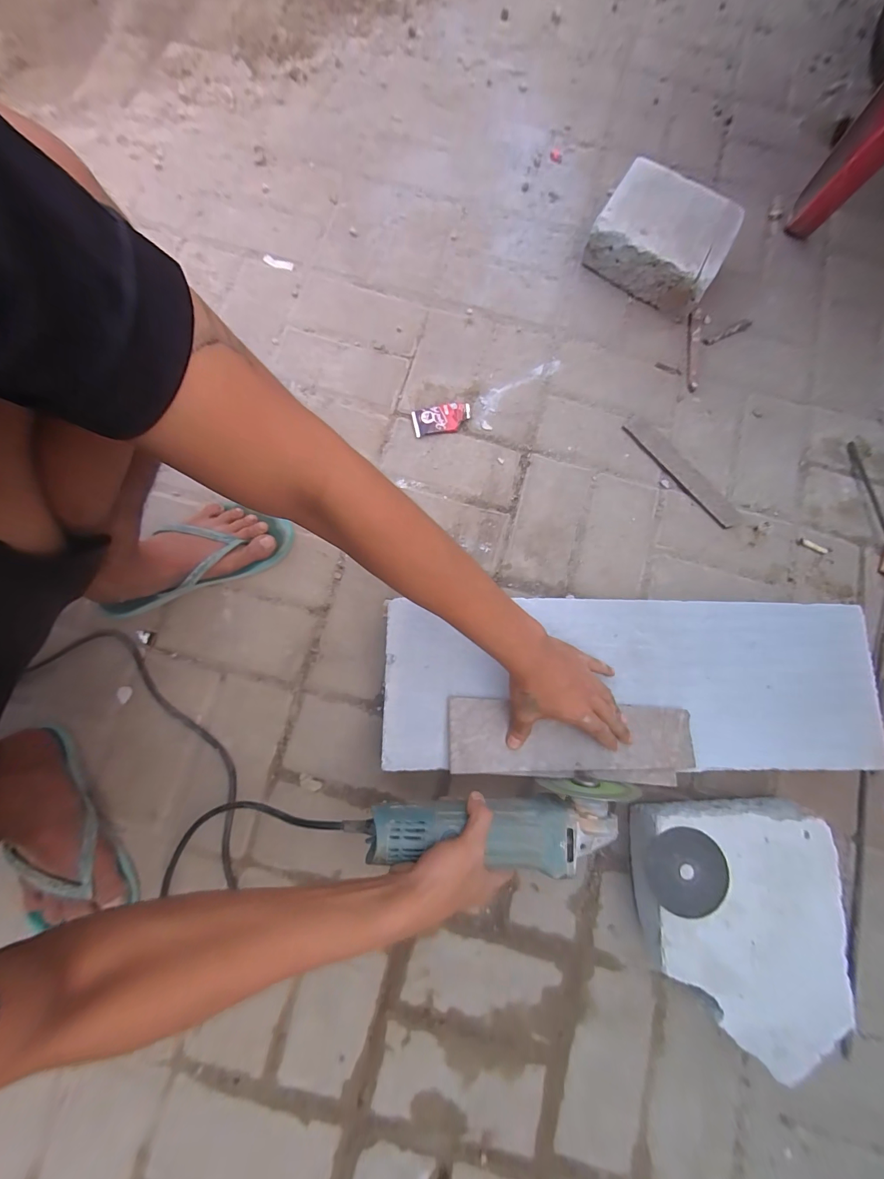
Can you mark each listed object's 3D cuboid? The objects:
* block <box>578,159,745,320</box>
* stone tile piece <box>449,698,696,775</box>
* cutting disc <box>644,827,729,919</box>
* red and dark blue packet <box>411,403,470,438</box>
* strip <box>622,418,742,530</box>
[{"bbox_3d":[0.354,-0.560,0.647,0.199,0.096,0.144,33,80,6],"label":"block"},{"bbox_3d":[0.145,0.167,0.448,0.269,0.009,0.076,2,79,-1],"label":"stone tile piece"},{"bbox_3d":[0.275,0.316,0.449,0.085,0.007,0.089,0,84,1],"label":"cutting disc"},{"bbox_3d":[0.000,-0.262,0.615,0.089,0.012,0.041,-10,79,-3],"label":"red and dark blue packet"},{"bbox_3d":[0.367,-0.181,0.606,0.042,0.010,0.215,-41,82,-8],"label":"strip"}]

